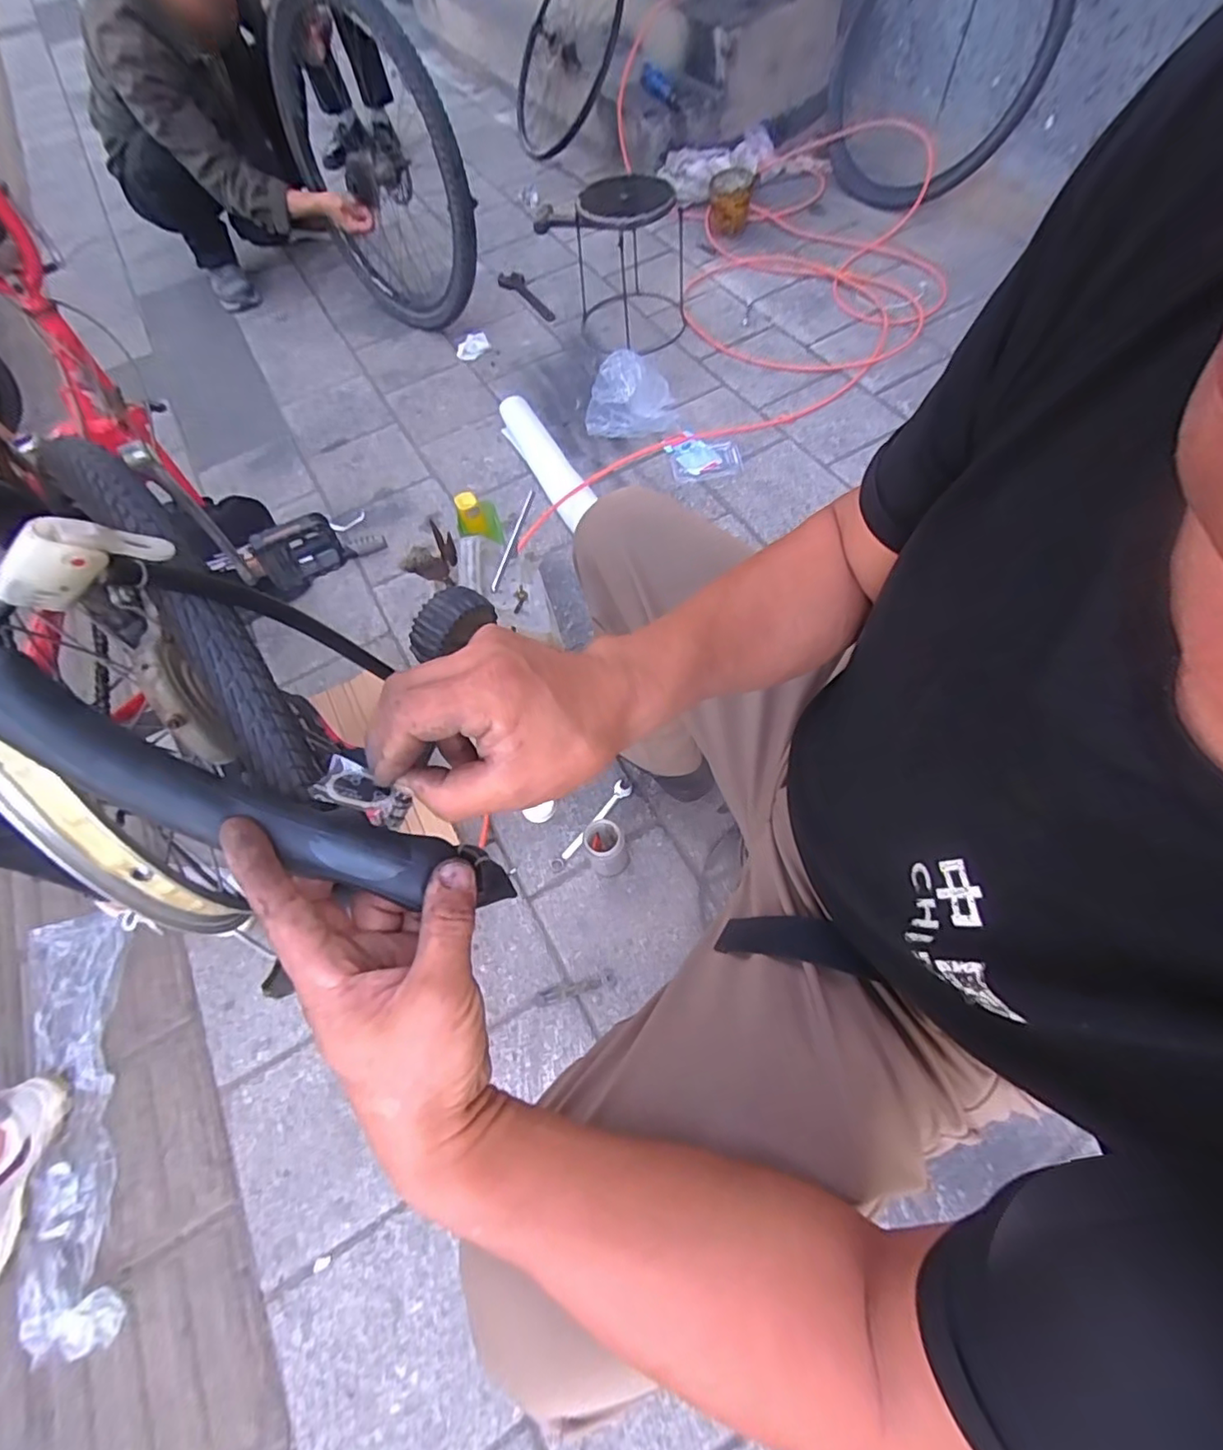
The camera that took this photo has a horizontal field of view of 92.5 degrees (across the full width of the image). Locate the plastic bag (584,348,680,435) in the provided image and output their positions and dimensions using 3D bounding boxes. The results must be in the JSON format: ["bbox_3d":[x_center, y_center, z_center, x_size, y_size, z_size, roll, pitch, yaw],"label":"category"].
[{"bbox_3d":[0.041,-0.780,1.378,0.210,0.131,0.142,-7,63,1],"label":"plastic bag"}]

